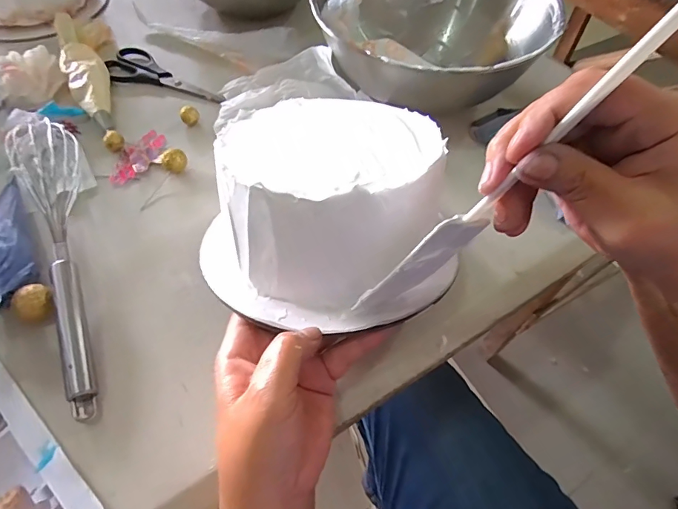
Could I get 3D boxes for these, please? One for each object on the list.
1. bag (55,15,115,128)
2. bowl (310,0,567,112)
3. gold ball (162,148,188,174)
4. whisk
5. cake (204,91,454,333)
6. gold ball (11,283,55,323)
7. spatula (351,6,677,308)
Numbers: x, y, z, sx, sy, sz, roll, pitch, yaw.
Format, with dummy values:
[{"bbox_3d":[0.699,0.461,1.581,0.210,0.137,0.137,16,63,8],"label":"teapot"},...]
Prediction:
[{"bbox_3d":[-0.279,-0.203,0.472,0.041,0.034,0.185,-25,61,-18],"label":"bag"},{"bbox_3d":[0.104,-0.241,0.470,0.226,0.092,0.214,1,56,-2],"label":"bowl"},{"bbox_3d":[-0.155,-0.086,0.410,0.022,0.020,0.022,1,56,-2],"label":"gold ball"},{"bbox_3d":[-0.224,-0.010,0.340,0.048,0.040,0.287,-19,59,-15],"label":"whisk"},{"bbox_3d":[-0.005,-0.037,0.308,0.177,0.107,0.168,4,35,7],"label":"cake"},{"bbox_3d":[-0.219,0.038,0.314,0.022,0.027,0.025,34,61,18],"label":"gold ball"},{"bbox_3d":[0.084,-0.040,0.199,0.035,0.221,0.007,5,48,-42],"label":"spatula"}]

